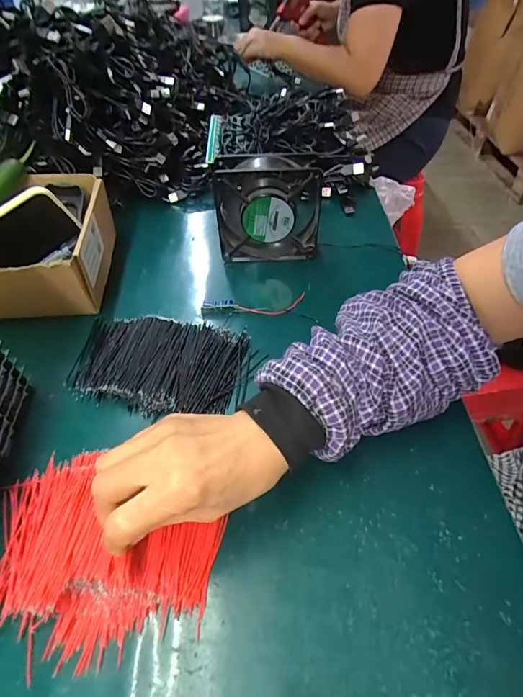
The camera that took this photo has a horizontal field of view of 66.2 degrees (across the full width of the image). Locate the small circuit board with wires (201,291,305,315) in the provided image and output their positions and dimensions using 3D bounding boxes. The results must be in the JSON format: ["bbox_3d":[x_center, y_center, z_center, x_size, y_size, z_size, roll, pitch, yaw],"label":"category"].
[{"bbox_3d":[-0.009,-0.047,0.461,0.119,0.013,0.027,-4,49,-1],"label":"small circuit board with wires"}]

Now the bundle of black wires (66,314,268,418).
[{"bbox_3d":[-0.101,0.011,0.408,0.187,0.022,0.112,5,49,7],"label":"bundle of black wires"}]

